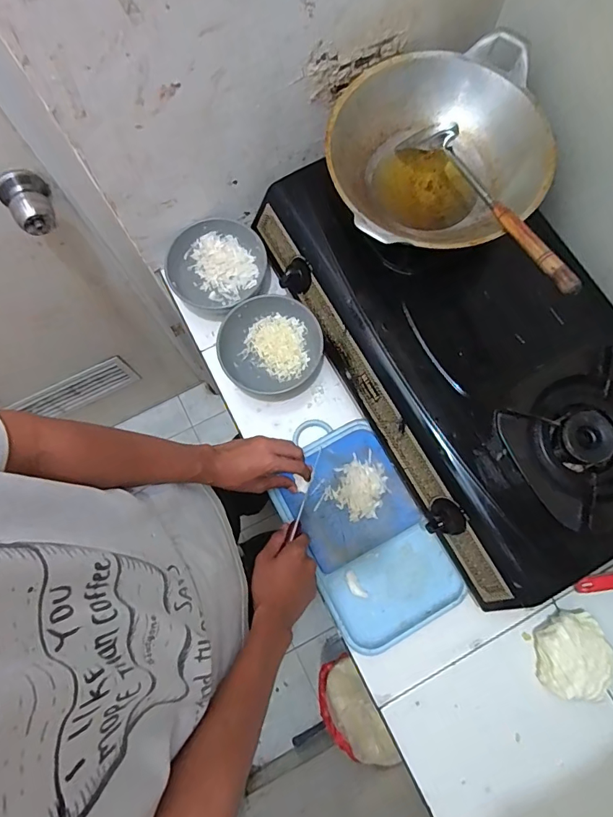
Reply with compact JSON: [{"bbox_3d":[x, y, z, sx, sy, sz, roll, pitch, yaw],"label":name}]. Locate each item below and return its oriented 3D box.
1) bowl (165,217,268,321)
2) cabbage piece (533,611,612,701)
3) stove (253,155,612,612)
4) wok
[{"bbox_3d":[-0.153,-0.240,0.760,0.160,0.063,0.142,-43,79,-9],"label":"bowl"},{"bbox_3d":[0.376,0.350,0.634,0.100,0.044,0.106,-8,76,-1],"label":"cabbage piece"},{"bbox_3d":[0.228,-0.099,0.671,0.356,0.106,0.690,-32,78,-7],"label":"stove"},{"bbox_3d":[0.177,-0.340,0.626,0.293,0.105,0.282,0,76,1],"label":"wok"}]

